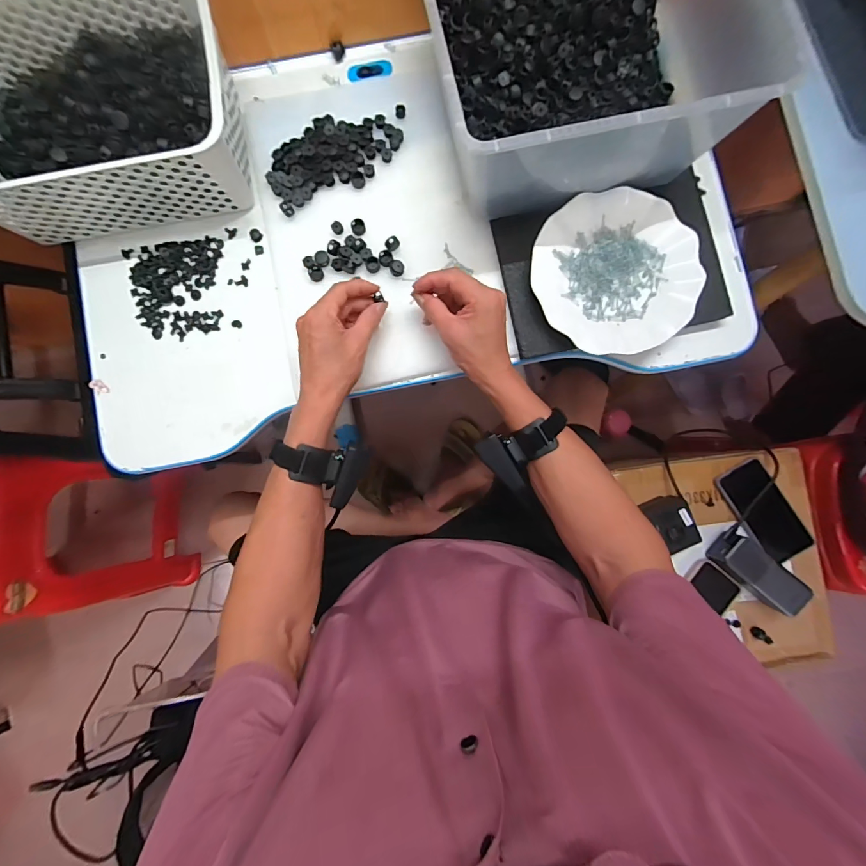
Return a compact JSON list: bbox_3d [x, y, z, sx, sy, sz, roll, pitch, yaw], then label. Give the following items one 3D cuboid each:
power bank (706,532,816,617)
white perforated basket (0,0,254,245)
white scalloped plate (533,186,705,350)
[{"bbox_3d":[0.500,0.217,0.616,0.137,0.043,0.056,42,87,3],"label":"power bank"},{"bbox_3d":[-0.361,-0.341,0.434,0.301,0.104,0.195,-10,86,0],"label":"white perforated basket"},{"bbox_3d":[0.201,-0.178,0.448,0.170,0.025,0.179,0,86,0],"label":"white scalloped plate"}]

